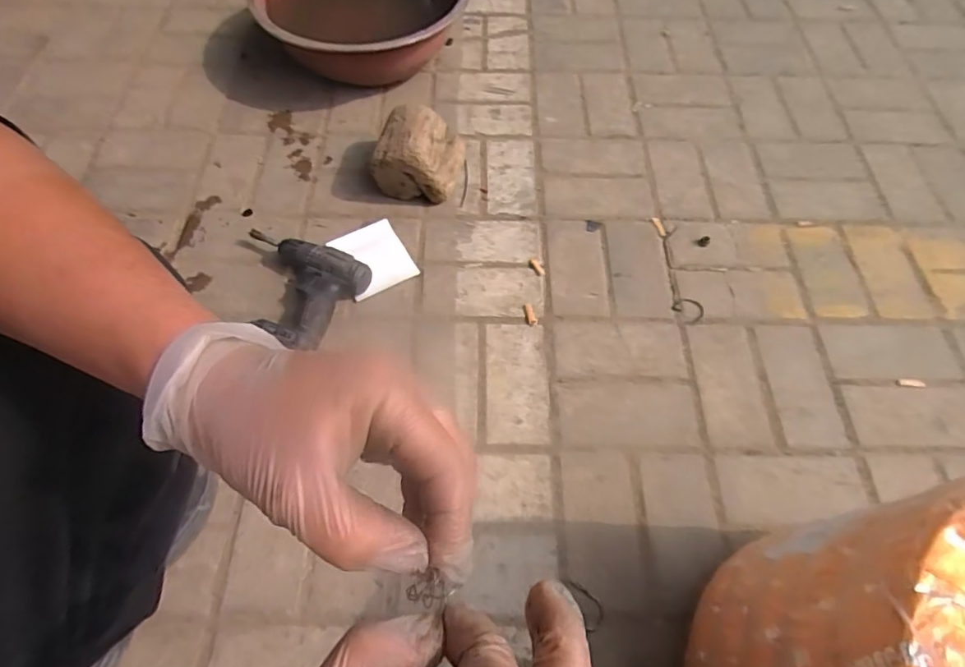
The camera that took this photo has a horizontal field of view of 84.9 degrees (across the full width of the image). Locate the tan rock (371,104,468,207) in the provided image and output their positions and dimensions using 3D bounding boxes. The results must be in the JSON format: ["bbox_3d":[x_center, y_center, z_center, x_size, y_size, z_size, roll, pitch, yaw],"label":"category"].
[{"bbox_3d":[-0.107,-0.301,0.889,0.135,0.117,0.125,8,62,5],"label":"tan rock"}]

